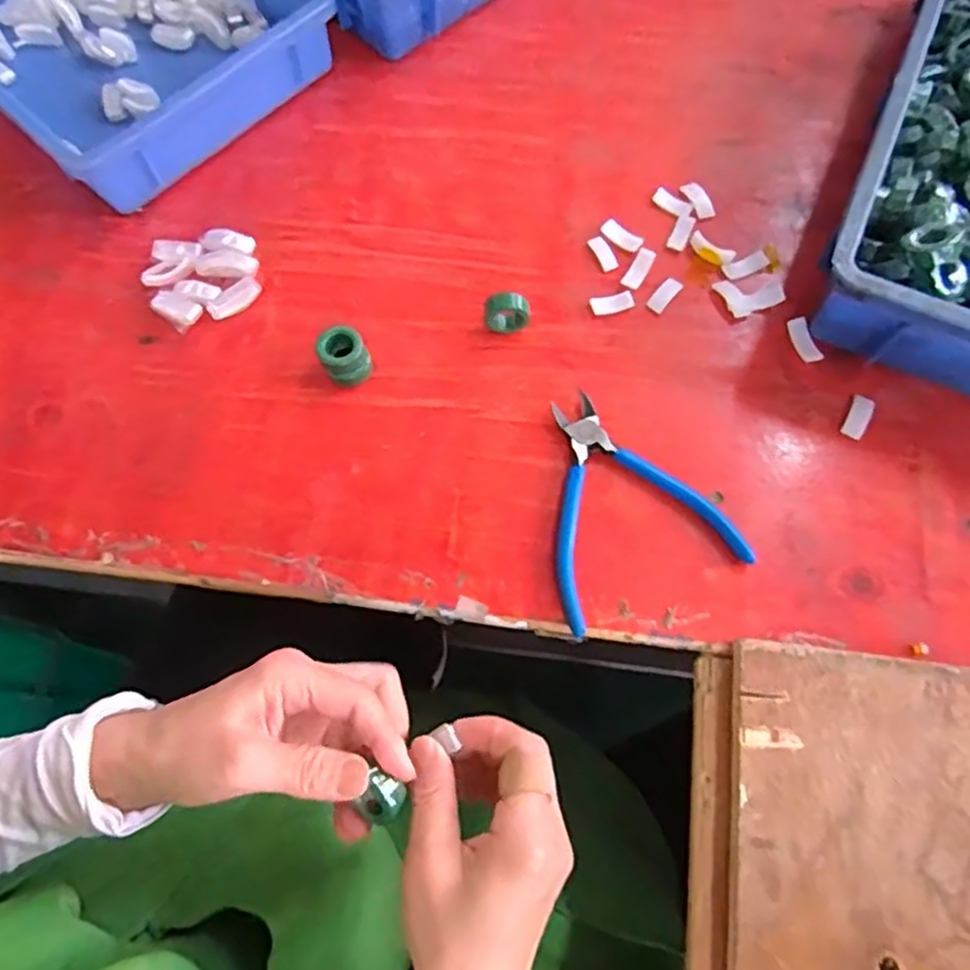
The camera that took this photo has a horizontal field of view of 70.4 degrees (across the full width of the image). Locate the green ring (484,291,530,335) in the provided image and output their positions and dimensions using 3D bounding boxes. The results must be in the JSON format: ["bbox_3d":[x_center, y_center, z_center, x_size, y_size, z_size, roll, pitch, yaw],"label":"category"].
[{"bbox_3d":[0.015,-0.118,0.472,0.031,0.027,0.018,-2,68,0],"label":"green ring"}]

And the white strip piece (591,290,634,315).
[{"bbox_3d":[0.091,-0.130,0.489,0.031,0.004,0.014,-14,68,-4],"label":"white strip piece"}]

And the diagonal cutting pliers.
[{"bbox_3d":[0.083,0.005,0.428,0.116,0.012,0.136,-20,69,-7],"label":"diagonal cutting pliers"}]

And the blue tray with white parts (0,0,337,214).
[{"bbox_3d":[-0.324,-0.399,0.572,0.365,0.064,0.243,40,74,15],"label":"blue tray with white parts"}]

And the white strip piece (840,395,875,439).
[{"bbox_3d":[0.246,-0.045,0.452,0.015,0.004,0.030,26,71,11],"label":"white strip piece"}]

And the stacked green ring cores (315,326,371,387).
[{"bbox_3d":[-0.094,-0.085,0.463,0.029,0.031,0.027,0,68,1],"label":"stacked green ring cores"}]

